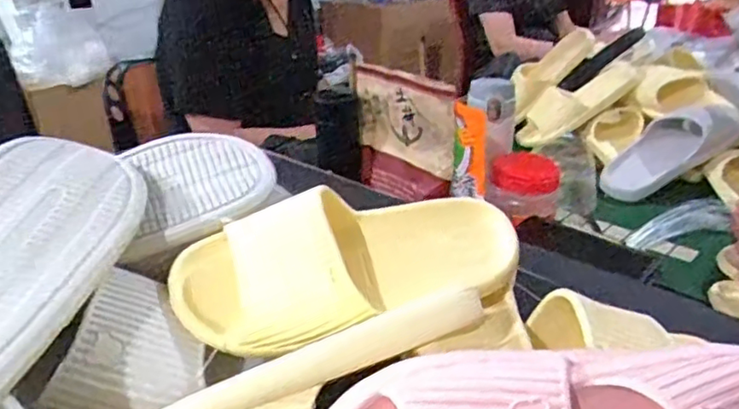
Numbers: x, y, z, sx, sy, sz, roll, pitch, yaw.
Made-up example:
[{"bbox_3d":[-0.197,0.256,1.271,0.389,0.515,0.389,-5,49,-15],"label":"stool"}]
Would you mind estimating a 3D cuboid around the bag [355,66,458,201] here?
[{"bbox_3d":[0.045,-0.090,0.824,0.029,0.166,0.183,-15,30,-31],"label":"bag"}]

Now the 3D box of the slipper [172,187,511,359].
[{"bbox_3d":[-0.015,0.047,0.459,0.256,0.106,0.080,-7,-15,-6],"label":"slipper"}]

